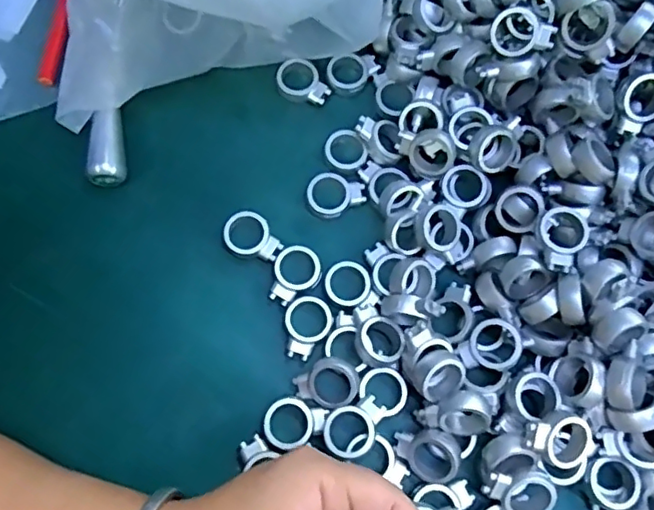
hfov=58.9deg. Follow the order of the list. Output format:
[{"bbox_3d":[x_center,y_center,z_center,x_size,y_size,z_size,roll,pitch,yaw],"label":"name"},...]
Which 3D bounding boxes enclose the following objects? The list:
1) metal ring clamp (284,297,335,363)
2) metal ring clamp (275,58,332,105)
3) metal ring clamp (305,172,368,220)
[{"bbox_3d":[-0.012,0.039,0.315,0.025,0.004,0.034,26,75,5],"label":"metal ring clamp"},{"bbox_3d":[-0.015,-0.105,0.355,0.033,0.005,0.025,41,88,-2],"label":"metal ring clamp"},{"bbox_3d":[0.005,-0.035,0.337,0.034,0.006,0.026,-3,74,-3],"label":"metal ring clamp"}]

